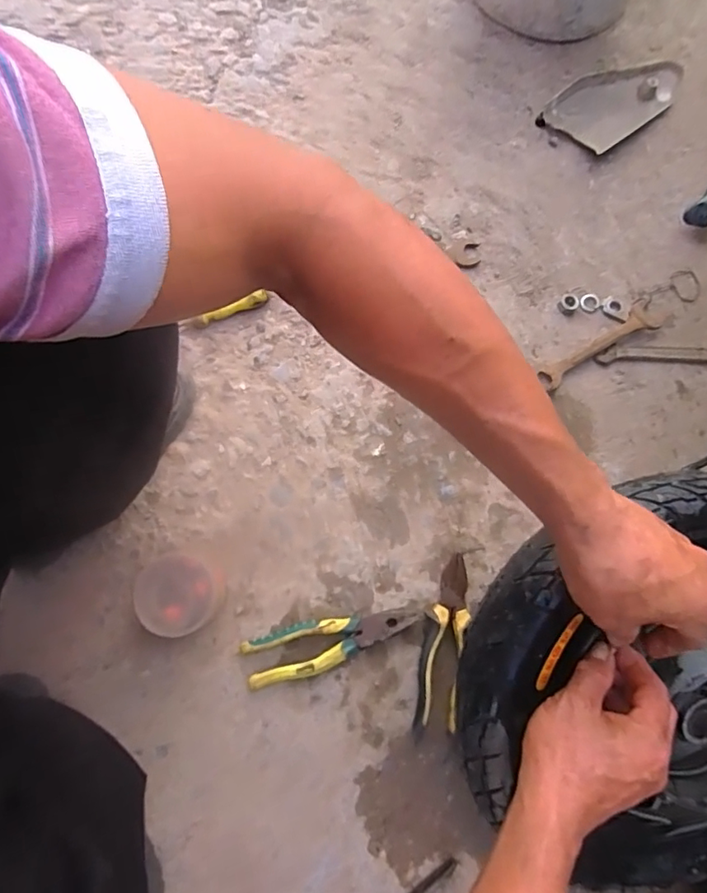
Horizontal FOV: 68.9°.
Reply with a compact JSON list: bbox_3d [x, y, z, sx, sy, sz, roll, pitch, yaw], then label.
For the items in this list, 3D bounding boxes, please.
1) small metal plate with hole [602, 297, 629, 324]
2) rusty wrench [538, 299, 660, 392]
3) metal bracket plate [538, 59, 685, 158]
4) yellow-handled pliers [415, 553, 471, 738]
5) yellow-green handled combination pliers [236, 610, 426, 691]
[{"bbox_3d":[0.353,-0.185,0.693,0.039,0.008,0.029,42,78,10],"label":"small metal plate with hole"},{"bbox_3d":[0.322,-0.131,0.668,0.182,0.007,0.042,-35,78,-9],"label":"rusty wrench"},{"bbox_3d":[0.390,-0.518,0.772,0.208,0.029,0.117,-38,79,-10],"label":"metal bracket plate"},{"bbox_3d":[0.103,0.218,0.577,0.044,0.020,0.186,9,75,1],"label":"yellow-handled pliers"},{"bbox_3d":[-0.022,0.214,0.575,0.199,0.022,0.056,-18,76,-6],"label":"yellow-green handled combination pliers"}]

